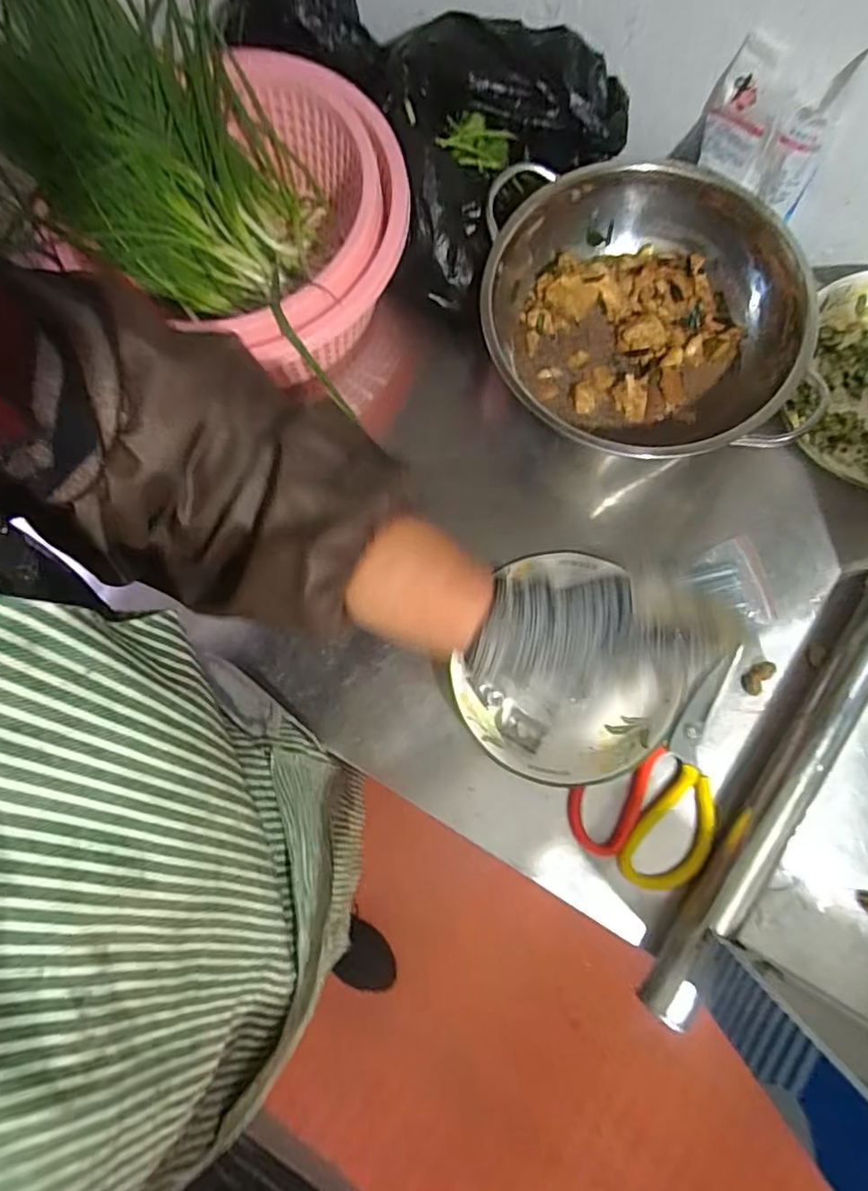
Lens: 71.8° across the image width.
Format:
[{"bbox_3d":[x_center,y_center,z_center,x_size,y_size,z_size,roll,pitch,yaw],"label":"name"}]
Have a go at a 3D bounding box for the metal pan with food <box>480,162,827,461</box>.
[{"bbox_3d":[0.170,-0.228,0.507,0.249,0.077,0.253,-4,76,0],"label":"metal pan with food"}]

